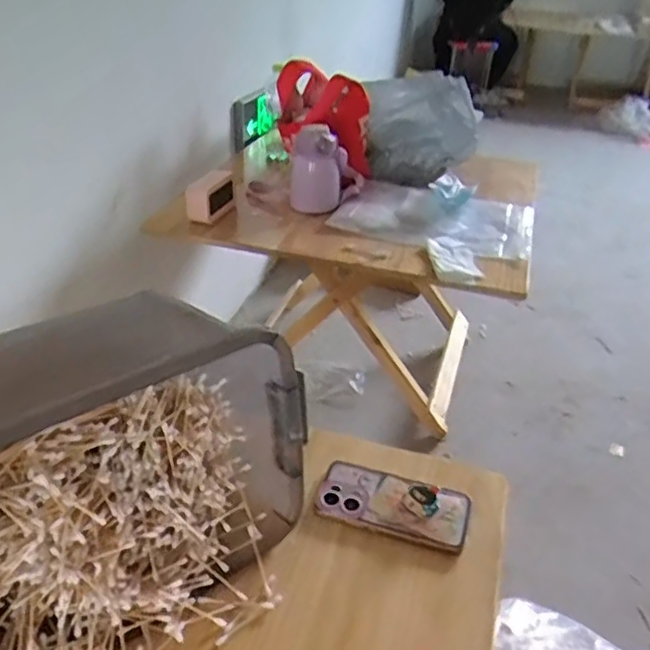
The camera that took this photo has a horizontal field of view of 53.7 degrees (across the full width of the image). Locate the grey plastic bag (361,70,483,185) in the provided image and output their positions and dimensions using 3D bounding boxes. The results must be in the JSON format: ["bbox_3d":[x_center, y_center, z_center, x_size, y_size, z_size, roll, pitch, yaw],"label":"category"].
[{"bbox_3d":[0.242,-0.487,1.607,0.268,0.265,0.101,8,19,25],"label":"grey plastic bag"}]

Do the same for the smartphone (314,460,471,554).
[{"bbox_3d":[0.073,0.193,0.703,0.165,0.014,0.081,11,38,18],"label":"smartphone"}]

